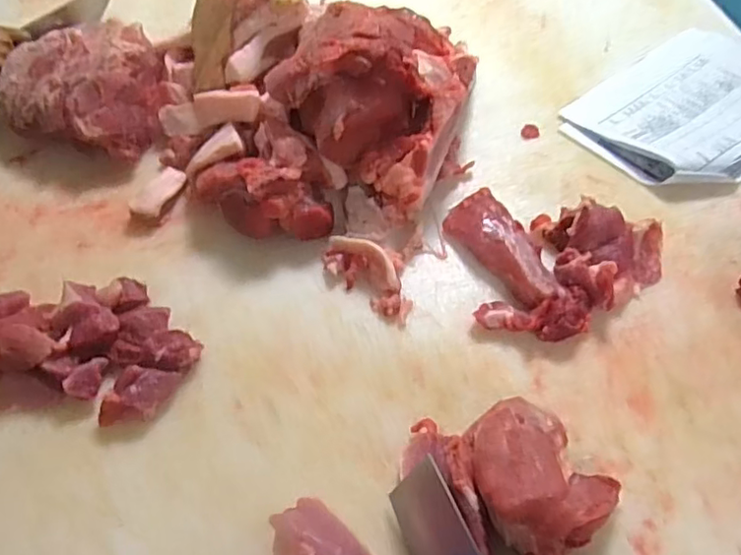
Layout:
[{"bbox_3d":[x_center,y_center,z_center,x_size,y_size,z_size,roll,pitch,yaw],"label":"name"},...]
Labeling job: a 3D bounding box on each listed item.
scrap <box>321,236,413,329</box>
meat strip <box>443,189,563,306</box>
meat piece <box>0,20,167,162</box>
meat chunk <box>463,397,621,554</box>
[{"bbox_3d":[0.003,-0.010,0.703,0.128,0.027,0.068,37,65,25],"label":"scrap"},{"bbox_3d":[0.155,-0.035,0.709,0.070,0.031,0.164,-31,60,-16],"label":"meat strip"},{"bbox_3d":[-0.379,-0.255,0.852,0.196,0.095,0.177,13,58,12],"label":"meat piece"},{"bbox_3d":[0.141,0.167,0.545,0.113,0.071,0.133,-28,59,-15],"label":"meat chunk"}]

